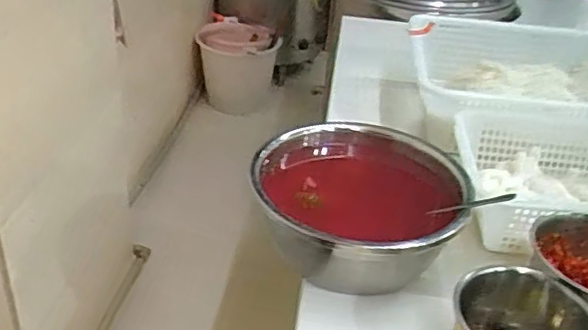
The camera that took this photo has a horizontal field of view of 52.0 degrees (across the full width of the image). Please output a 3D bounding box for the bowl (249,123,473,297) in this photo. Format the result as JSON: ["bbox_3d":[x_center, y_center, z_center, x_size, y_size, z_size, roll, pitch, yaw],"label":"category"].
[{"bbox_3d":[0.079,0.050,0.776,0.257,0.116,0.267,3,35,-2],"label":"bowl"}]

